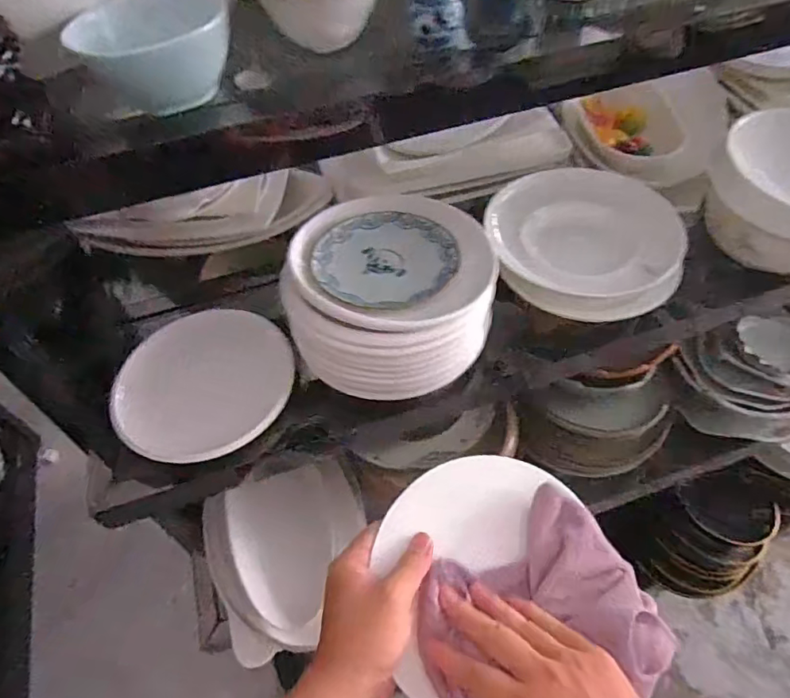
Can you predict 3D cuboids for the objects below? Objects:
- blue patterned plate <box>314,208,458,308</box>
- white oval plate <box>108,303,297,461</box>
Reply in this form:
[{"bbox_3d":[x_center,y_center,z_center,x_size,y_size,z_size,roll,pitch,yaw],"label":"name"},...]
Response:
[{"bbox_3d":[-0.012,-0.113,0.640,0.163,0.016,0.163,-2,53,2],"label":"blue patterned plate"},{"bbox_3d":[-0.229,0.042,0.653,0.213,0.023,0.167,-23,80,-10],"label":"white oval plate"}]

